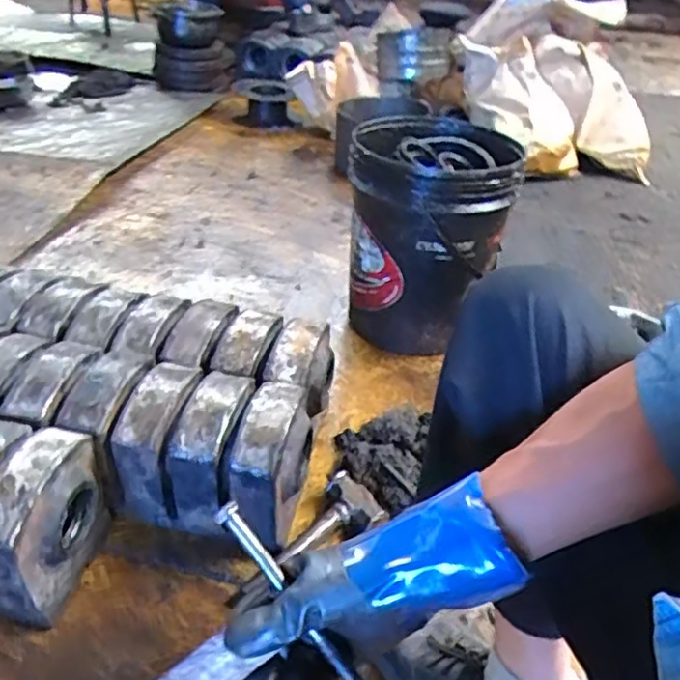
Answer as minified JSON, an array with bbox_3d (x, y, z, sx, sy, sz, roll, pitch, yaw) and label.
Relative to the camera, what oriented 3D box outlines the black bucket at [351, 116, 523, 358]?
[{"bbox_3d":[0.164,-0.202,1.276,0.283,0.387,0.349,9,36,6],"label":"black bucket"}]

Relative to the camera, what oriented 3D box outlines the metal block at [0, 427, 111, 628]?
[{"bbox_3d":[-0.349,0.223,0.758,0.087,0.194,0.167,11,36,9],"label":"metal block"}]

